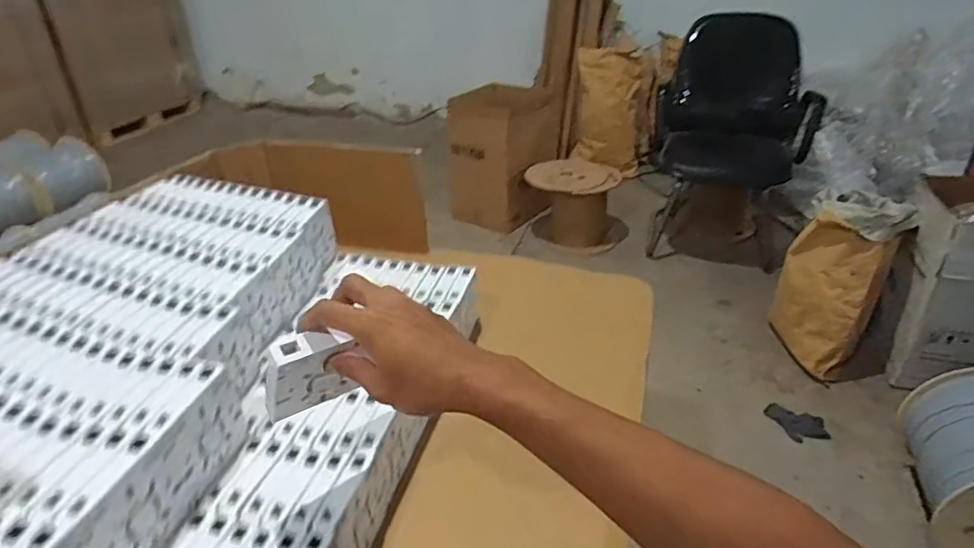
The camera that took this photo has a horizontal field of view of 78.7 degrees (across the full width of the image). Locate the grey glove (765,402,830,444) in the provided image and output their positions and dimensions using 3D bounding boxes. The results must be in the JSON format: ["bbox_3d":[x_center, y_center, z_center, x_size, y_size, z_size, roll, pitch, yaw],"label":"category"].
[{"bbox_3d":[0.856,0.415,1.643,0.172,0.038,0.087,20,37,31],"label":"grey glove"}]

